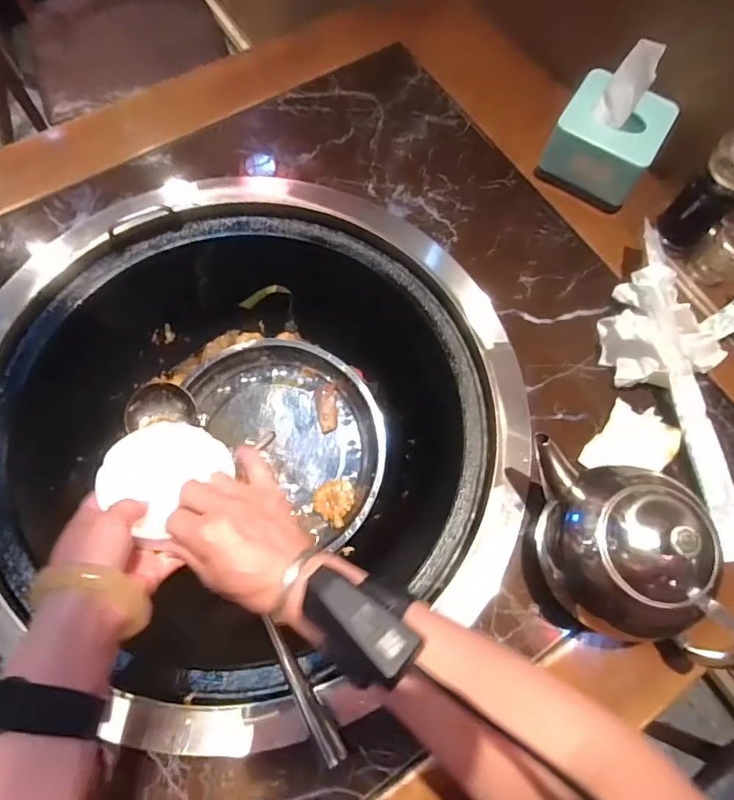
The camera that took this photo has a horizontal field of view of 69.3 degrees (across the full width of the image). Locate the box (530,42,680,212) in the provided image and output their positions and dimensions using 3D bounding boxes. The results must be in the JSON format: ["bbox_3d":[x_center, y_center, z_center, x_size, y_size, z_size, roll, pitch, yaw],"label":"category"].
[{"bbox_3d":[0.283,-0.313,0.609,0.111,0.151,0.107,31,72,7],"label":"box"}]

